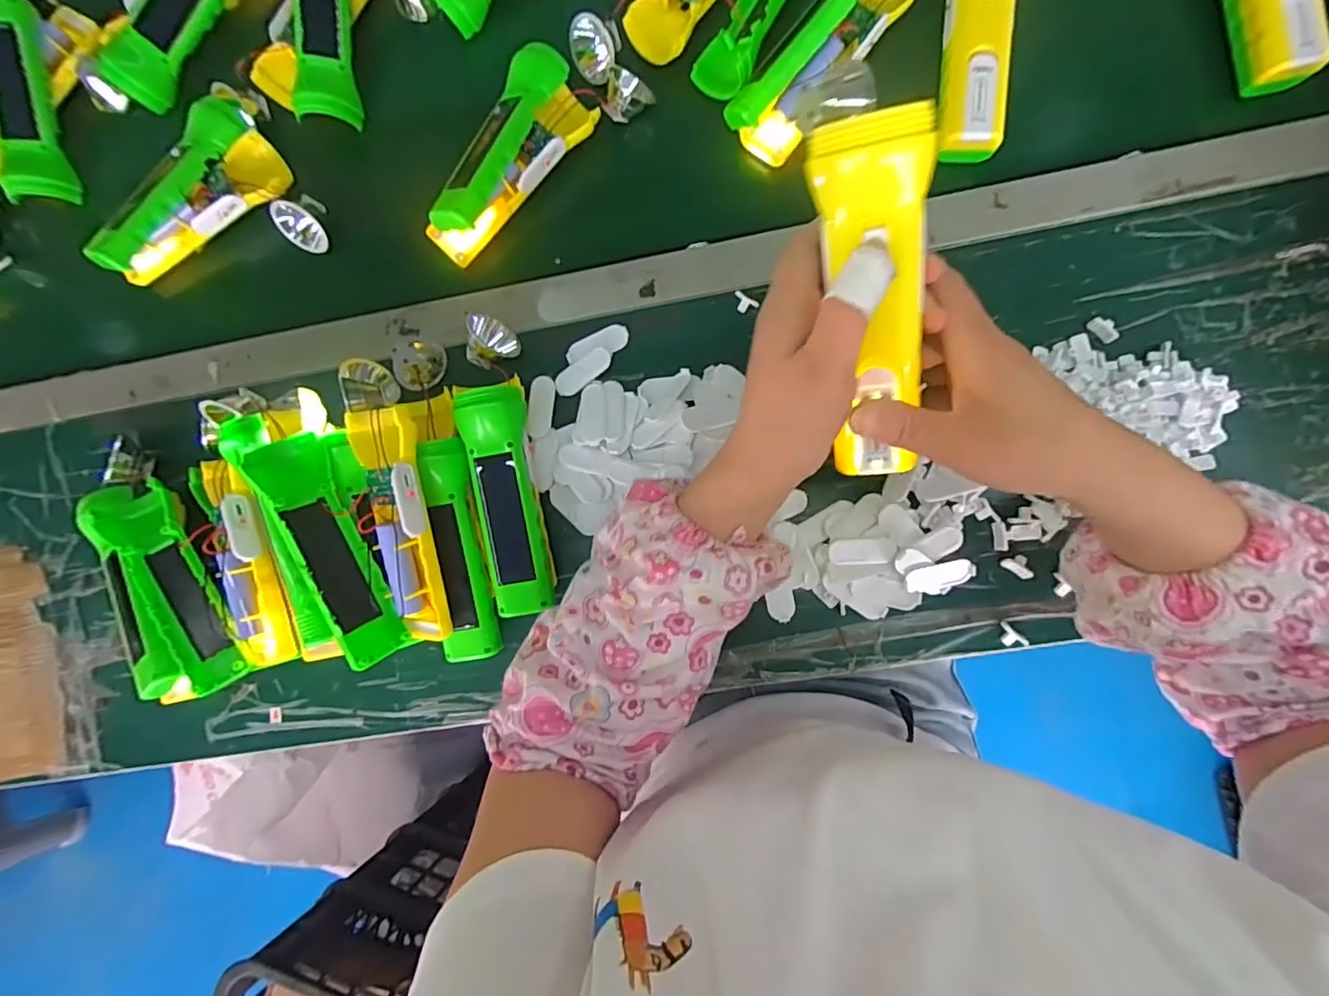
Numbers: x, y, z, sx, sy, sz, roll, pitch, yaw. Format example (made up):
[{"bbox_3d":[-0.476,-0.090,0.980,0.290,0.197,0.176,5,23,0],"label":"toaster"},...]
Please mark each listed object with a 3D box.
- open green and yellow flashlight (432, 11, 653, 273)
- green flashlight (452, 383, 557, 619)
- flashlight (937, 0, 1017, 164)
[{"bbox_3d":[-0.110,-0.287,0.438,0.217,0.048,0.079,-43,82,1],"label":"open green and yellow flashlight"},{"bbox_3d":[-0.115,0.001,0.403,0.046,0.037,0.167,-9,84,5],"label":"green flashlight"},{"bbox_3d":[0.232,-0.362,0.412,0.045,0.036,0.215,3,85,6],"label":"flashlight"}]

